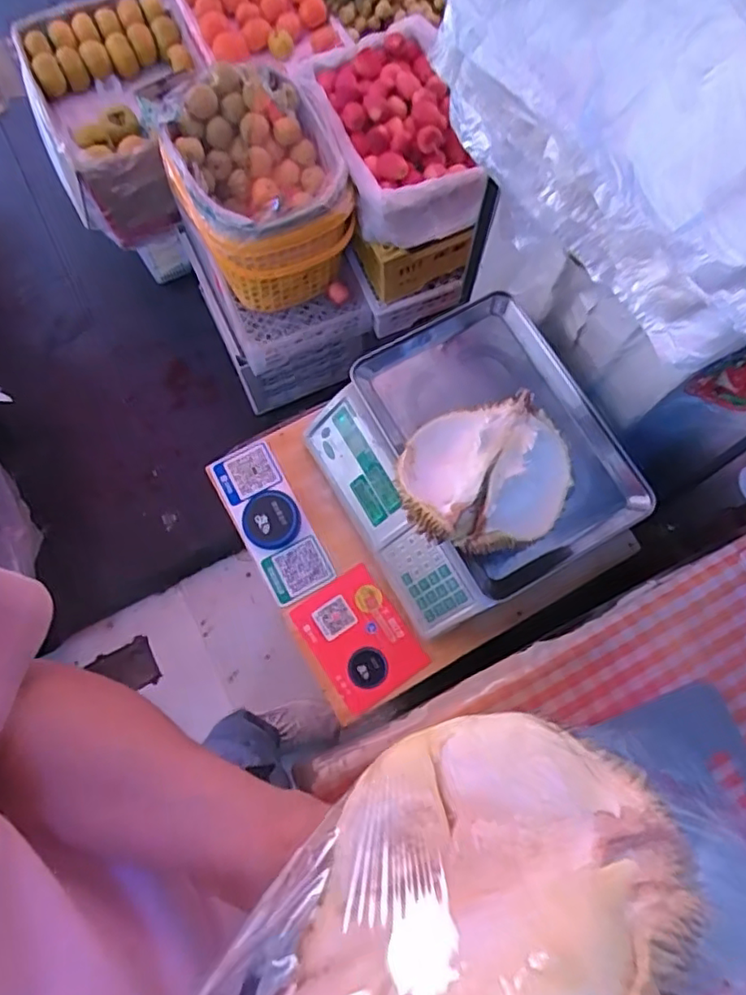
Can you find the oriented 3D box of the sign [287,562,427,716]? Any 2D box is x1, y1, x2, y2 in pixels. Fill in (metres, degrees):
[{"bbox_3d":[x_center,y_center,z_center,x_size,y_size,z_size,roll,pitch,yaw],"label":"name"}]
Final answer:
[{"bbox_3d":[-0.018,0.184,0.795,0.117,0.010,0.156,-33,77,-8],"label":"sign"}]

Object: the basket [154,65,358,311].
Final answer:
[{"bbox_3d":[-0.208,-0.568,1.153,0.290,0.248,0.339,-18,76,-5],"label":"basket"}]

